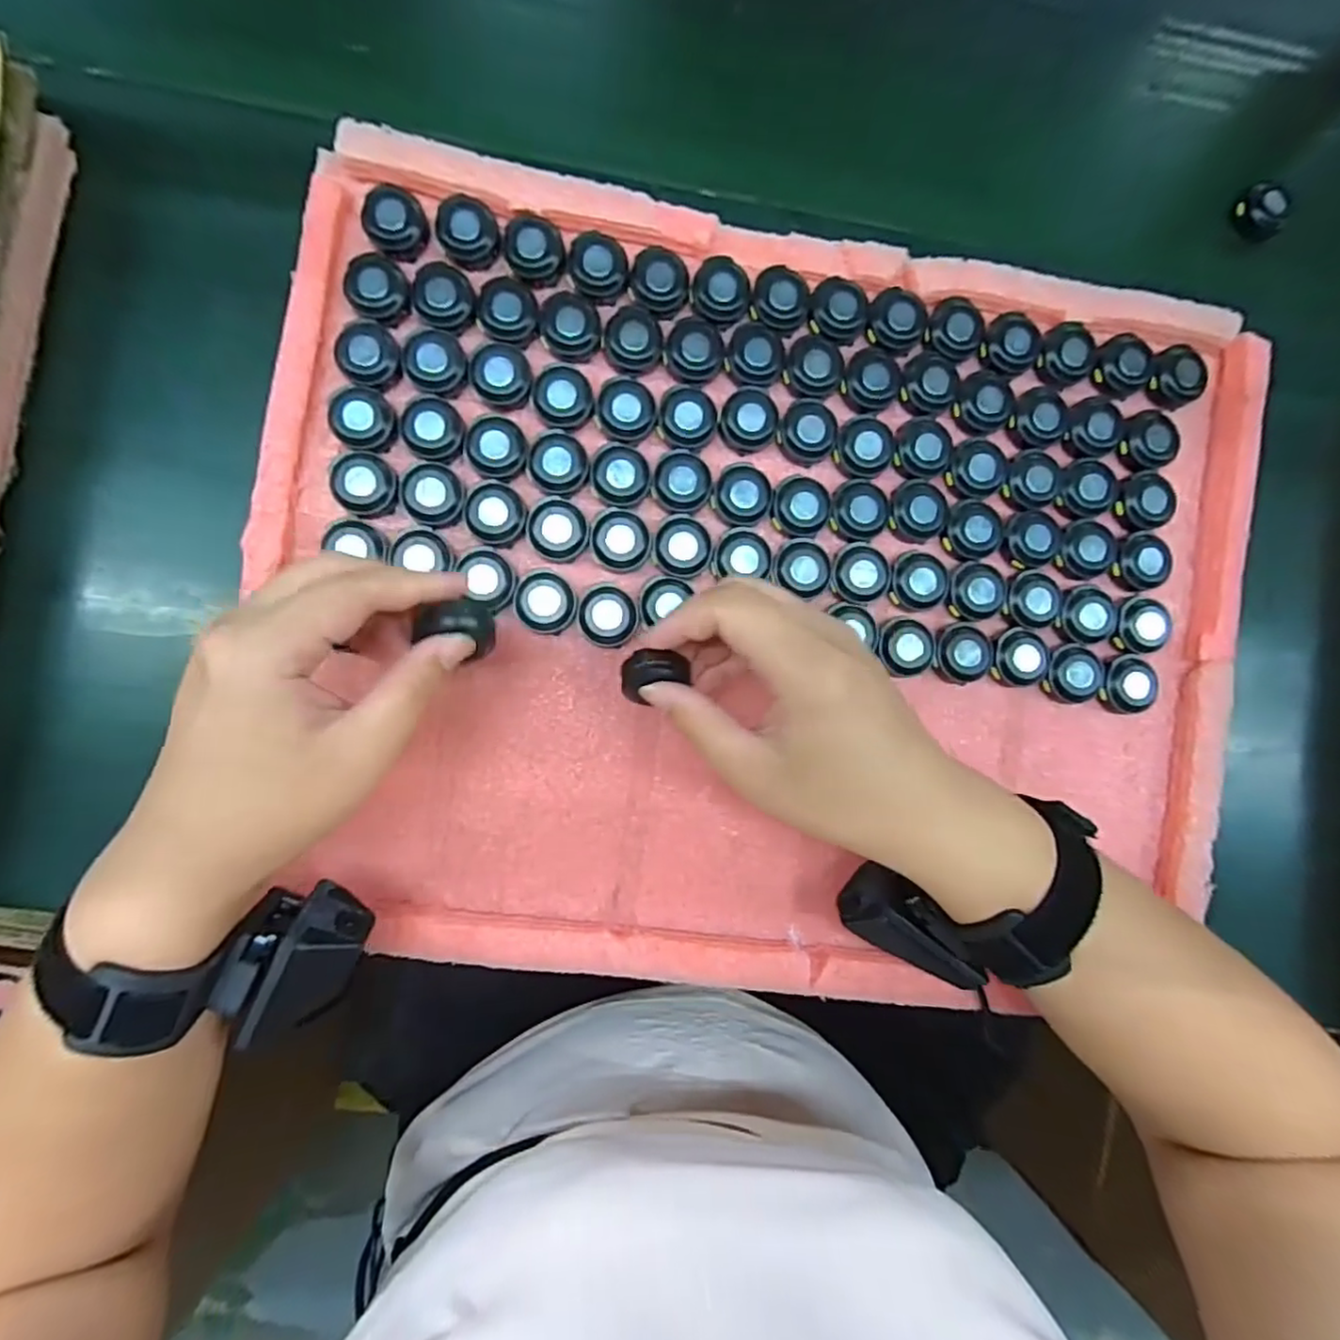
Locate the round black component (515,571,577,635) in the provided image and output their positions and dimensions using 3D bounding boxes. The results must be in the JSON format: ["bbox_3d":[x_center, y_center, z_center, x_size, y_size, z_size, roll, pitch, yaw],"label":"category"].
[{"bbox_3d":[-0.060,-0.033,0.311,0.028,0.013,0.029,0,86,-6],"label":"round black component"}]

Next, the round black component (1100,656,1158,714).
[{"bbox_3d":[0.238,0.007,0.334,0.029,0.009,0.030,0,86,-6],"label":"round black component"}]

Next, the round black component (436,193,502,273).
[{"bbox_3d":[-0.097,-0.212,0.308,0.028,0.010,0.035,-21,88,-7],"label":"round black component"}]

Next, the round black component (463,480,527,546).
[{"bbox_3d":[-0.084,-0.076,0.309,0.028,0.012,0.030,0,86,-6],"label":"round black component"}]

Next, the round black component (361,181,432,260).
[{"bbox_3d":[-0.131,-0.215,0.307,0.029,0.014,0.030,0,86,-6],"label":"round black component"}]

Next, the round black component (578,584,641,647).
[{"bbox_3d":[-0.030,-0.026,0.314,0.028,0.015,0.030,0,86,-6],"label":"round black component"}]

